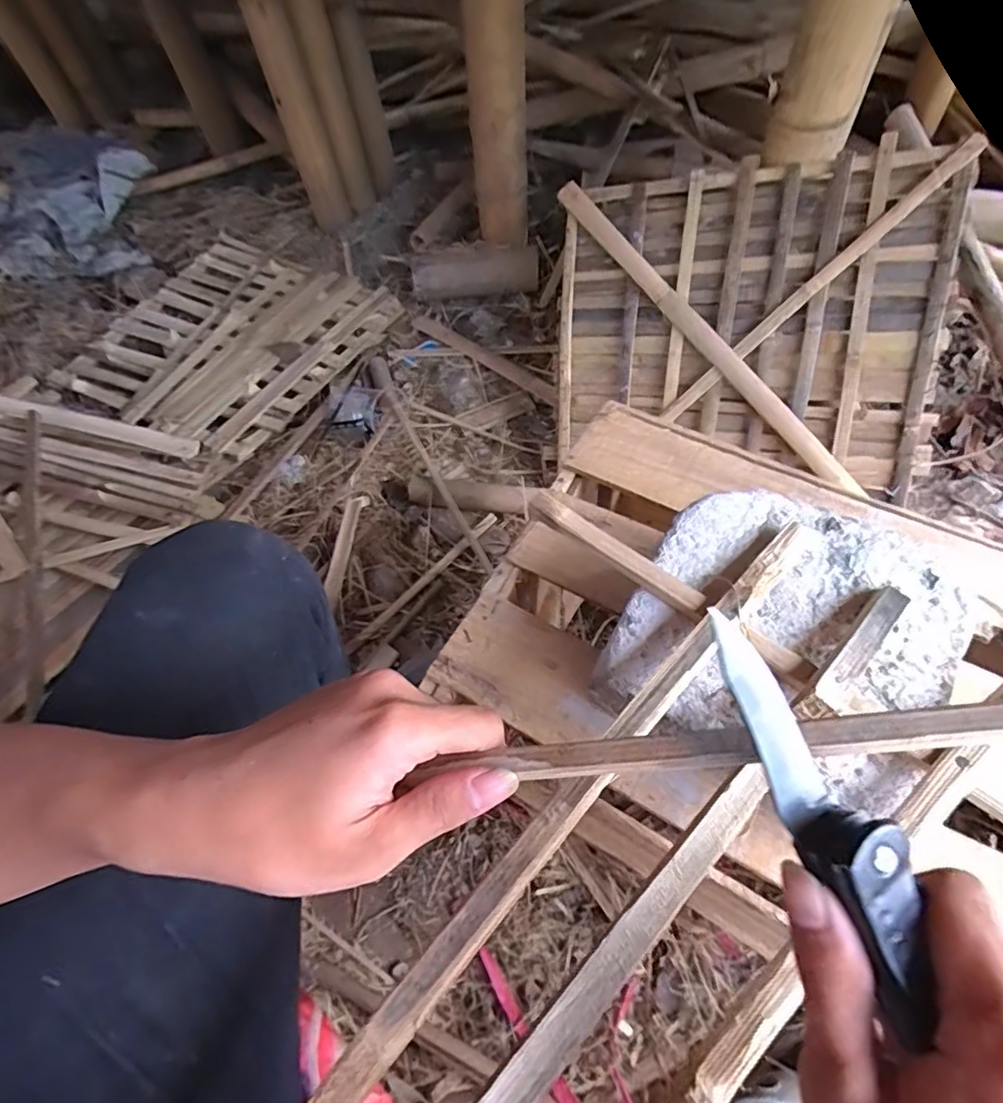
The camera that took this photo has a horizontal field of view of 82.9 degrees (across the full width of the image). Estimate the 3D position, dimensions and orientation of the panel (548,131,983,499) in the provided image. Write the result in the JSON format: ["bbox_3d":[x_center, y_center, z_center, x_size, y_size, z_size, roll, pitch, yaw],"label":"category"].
[{"bbox_3d":[0.332,-0.330,0.825,0.511,0.037,0.413,10,101,23],"label":"panel"}]

